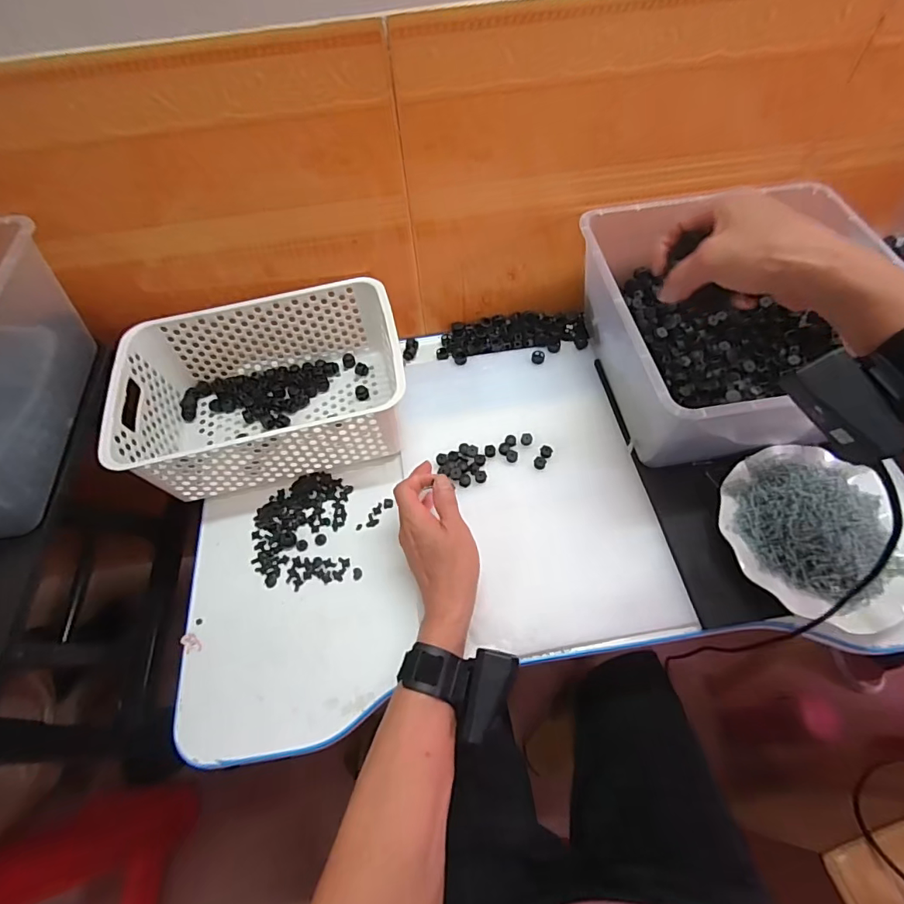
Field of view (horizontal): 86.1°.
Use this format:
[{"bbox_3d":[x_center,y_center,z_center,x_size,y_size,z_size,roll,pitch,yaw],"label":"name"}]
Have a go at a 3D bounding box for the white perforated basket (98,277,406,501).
[{"bbox_3d":[-0.212,-0.072,0.572,0.303,0.112,0.207,-16,61,-5],"label":"white perforated basket"}]

